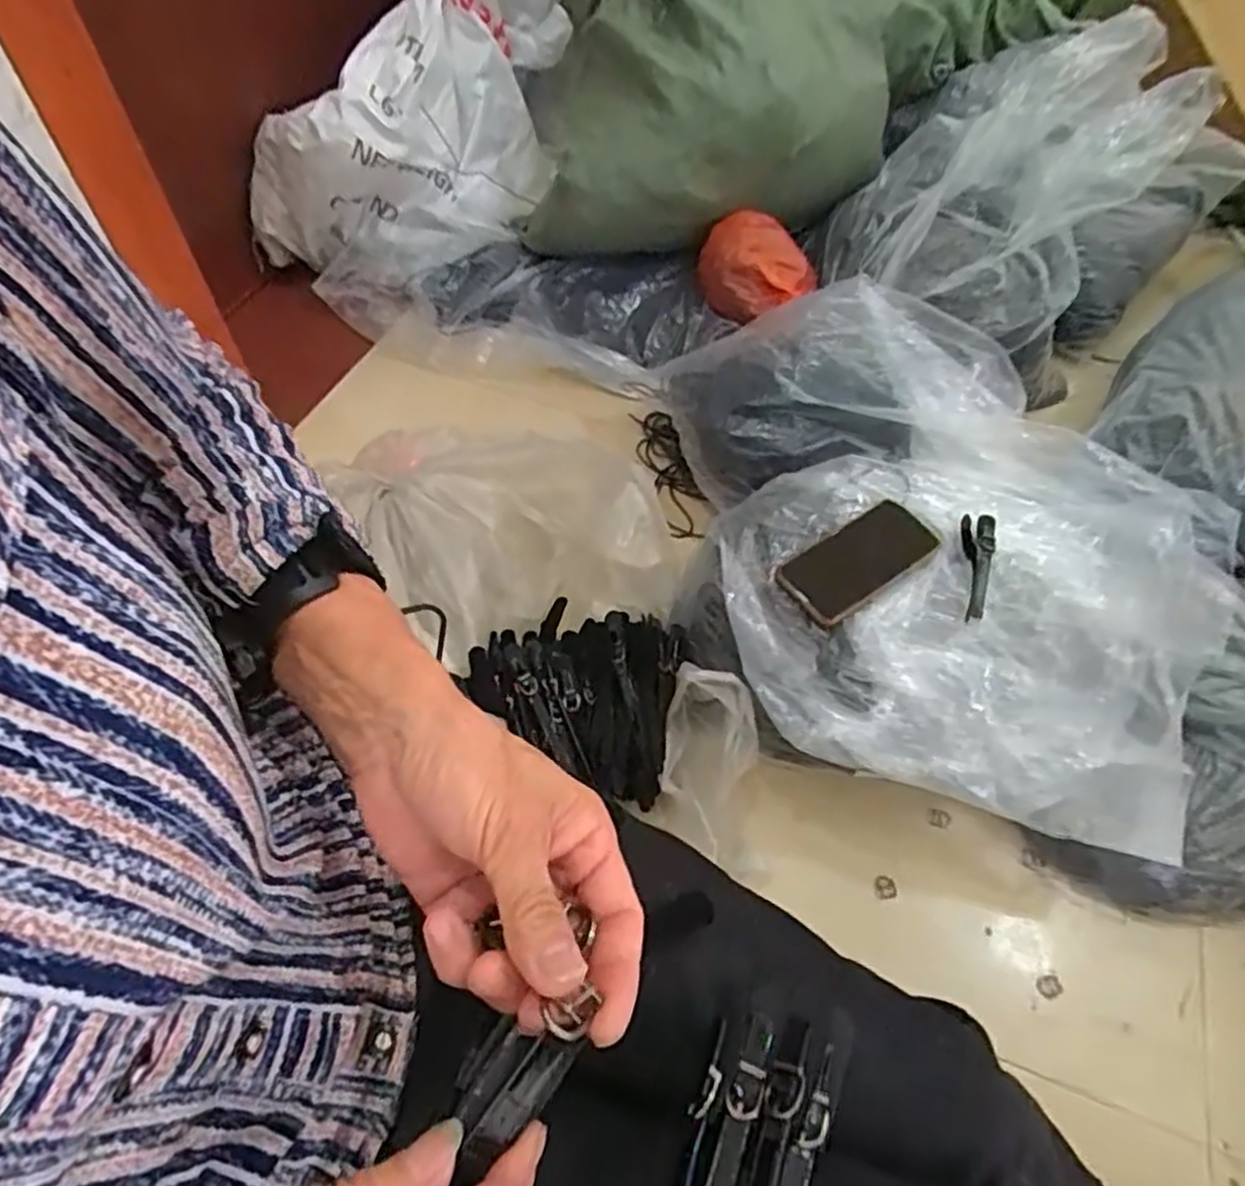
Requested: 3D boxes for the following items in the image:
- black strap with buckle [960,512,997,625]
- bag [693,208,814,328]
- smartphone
[{"bbox_3d":[0.359,-0.029,0.762,0.033,0.014,0.139,15,56,9],"label":"black strap with buckle"},{"bbox_3d":[0.186,-0.456,1.050,0.126,0.093,0.141,-34,62,-23],"label":"bag"},{"bbox_3d":[0.232,-0.036,0.745,0.166,0.012,0.079,-34,62,-22],"label":"smartphone"}]

